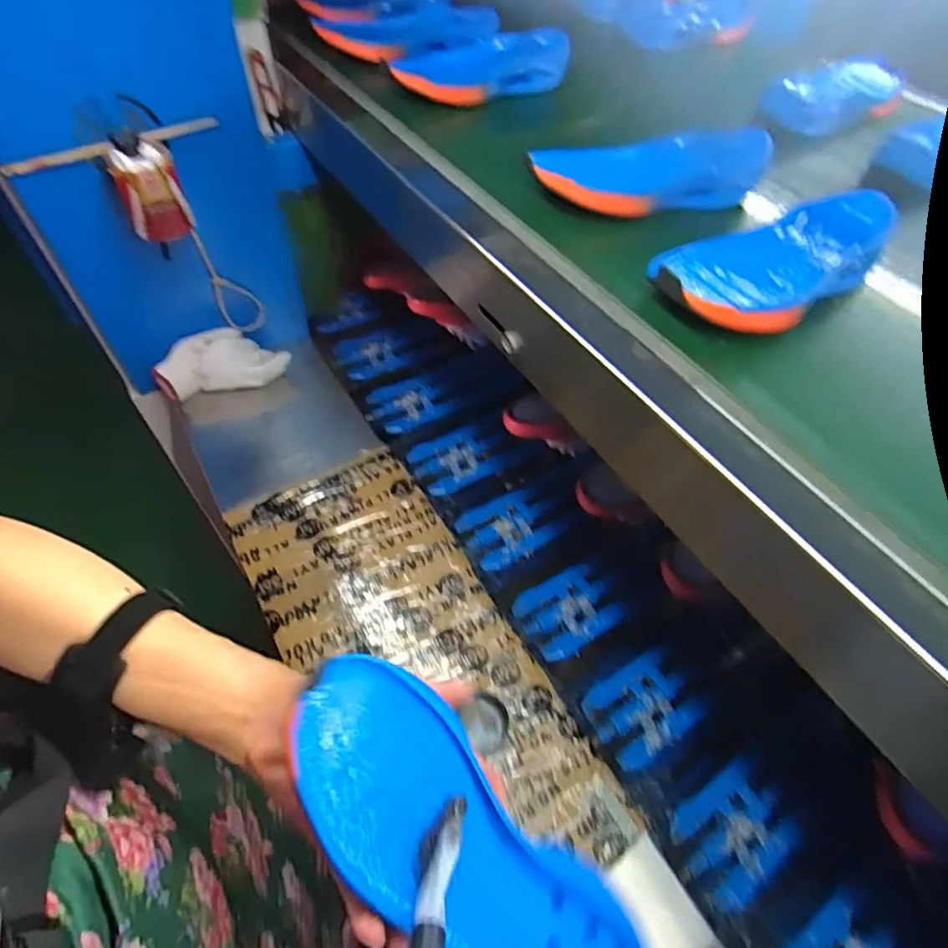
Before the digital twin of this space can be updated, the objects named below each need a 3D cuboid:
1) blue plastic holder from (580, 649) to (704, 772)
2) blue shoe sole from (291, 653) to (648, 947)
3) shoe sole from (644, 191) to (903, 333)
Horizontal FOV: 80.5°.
[{"bbox_3d":[0.198,0.271,0.656,0.140,0.036,0.094,-28,57,-21],"label":"blue plastic holder"},{"bbox_3d":[-0.004,0.196,0.283,0.229,0.024,0.082,41,61,13],"label":"blue shoe sole"},{"bbox_3d":[0.240,-0.166,0.429,0.228,0.032,0.091,-25,56,-20],"label":"shoe sole"}]

